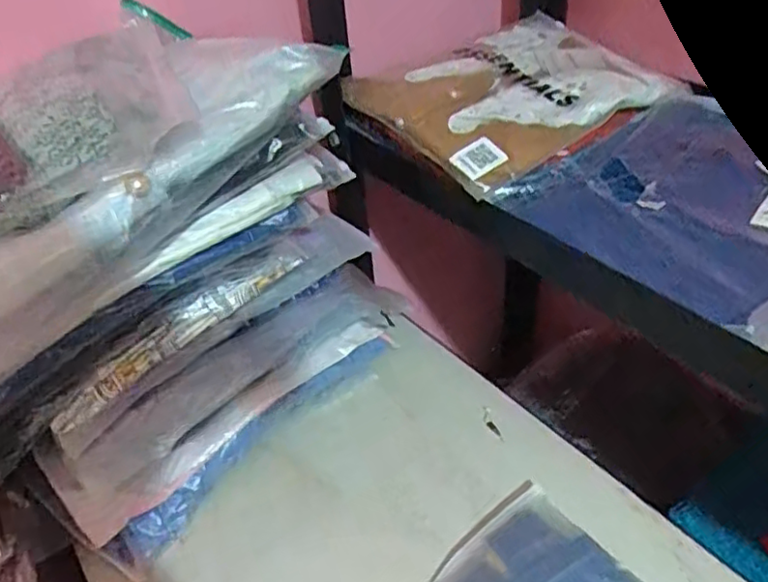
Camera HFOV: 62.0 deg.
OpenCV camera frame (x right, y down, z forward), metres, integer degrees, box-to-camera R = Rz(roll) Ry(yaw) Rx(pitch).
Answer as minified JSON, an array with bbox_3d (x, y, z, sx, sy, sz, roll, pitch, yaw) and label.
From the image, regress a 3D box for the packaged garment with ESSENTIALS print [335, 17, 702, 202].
[{"bbox_3d":[0.165,-0.257,0.795,0.362,0.048,0.252,-31,59,-23],"label":"packaged garment with ESSENTIALS print"}]

